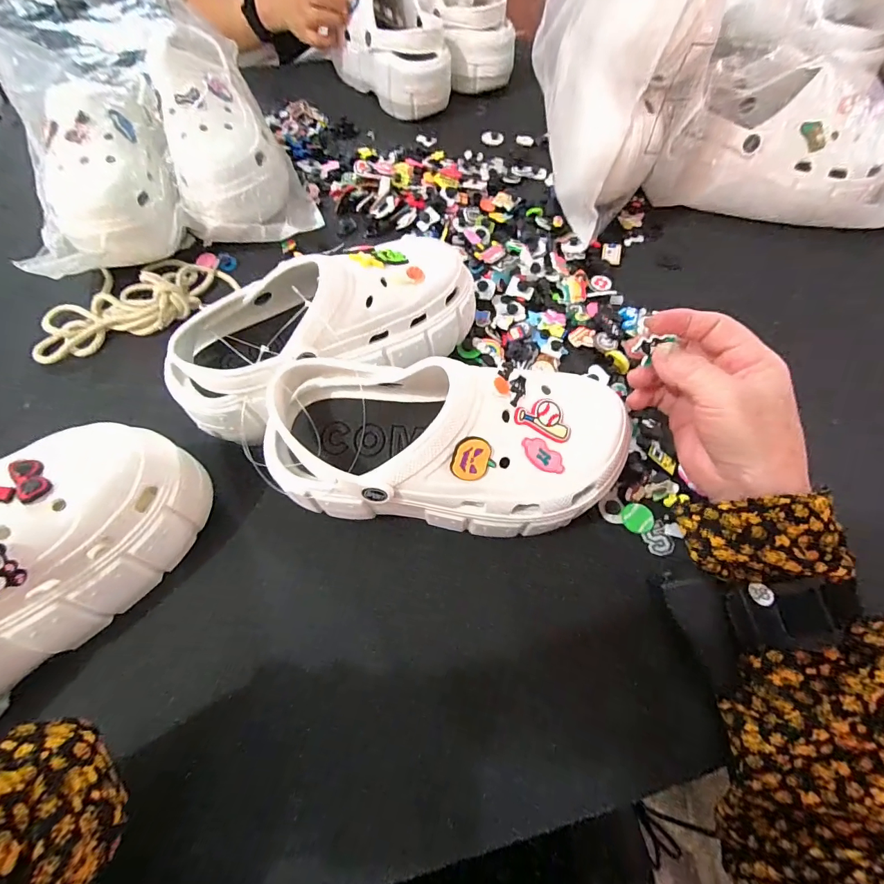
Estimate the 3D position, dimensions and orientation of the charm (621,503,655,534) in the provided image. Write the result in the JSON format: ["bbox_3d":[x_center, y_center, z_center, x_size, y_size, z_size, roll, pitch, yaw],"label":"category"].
[{"bbox_3d":[0.151,0.059,0.322,0.024,0.004,0.023,10,63,5],"label":"charm"}]

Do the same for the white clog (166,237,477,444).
[{"bbox_3d":[-0.091,-0.095,0.337,0.247,0.108,0.106,-33,67,-16],"label":"white clog"}]

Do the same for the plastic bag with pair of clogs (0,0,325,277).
[{"bbox_3d":[-0.316,-0.338,0.432,0.256,0.154,0.309,-26,66,-13],"label":"plastic bag with pair of clogs"}]

